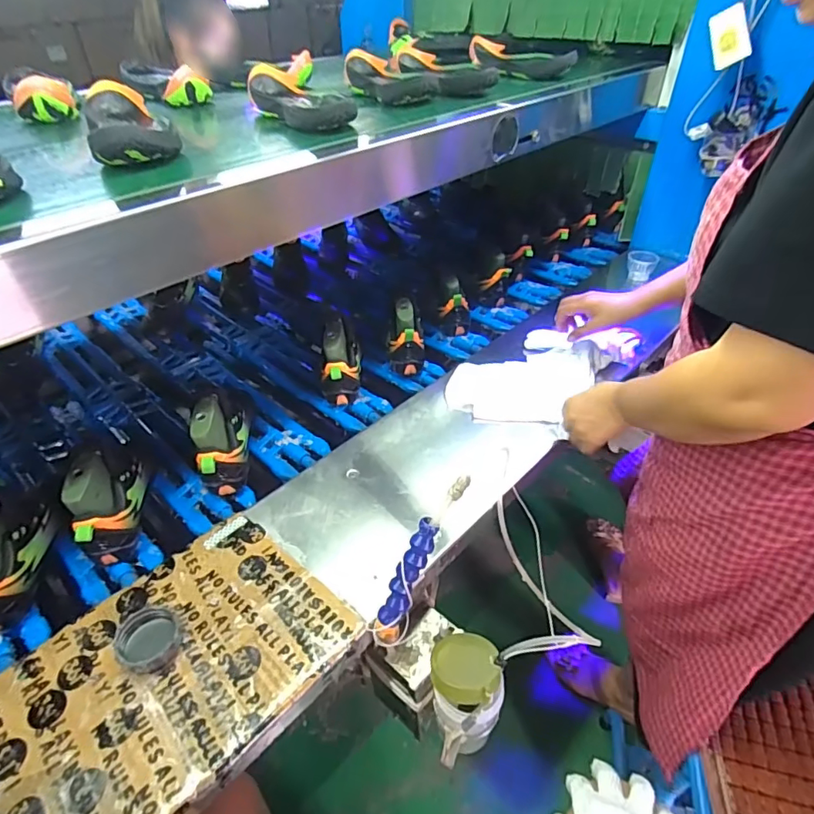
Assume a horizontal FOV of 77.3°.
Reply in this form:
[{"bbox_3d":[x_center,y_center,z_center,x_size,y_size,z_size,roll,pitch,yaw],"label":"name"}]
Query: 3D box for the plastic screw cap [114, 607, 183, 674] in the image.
[{"bbox_3d":[-0.273,0.246,0.539,0.067,0.021,0.058,15,43,18],"label":"plastic screw cap"}]

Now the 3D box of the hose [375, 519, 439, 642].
[{"bbox_3d":[-0.002,0.182,0.523,0.023,0.160,0.021,33,24,33],"label":"hose"}]

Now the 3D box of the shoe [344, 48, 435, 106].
[{"bbox_3d":[-0.040,-0.552,0.855,0.076,0.049,0.198,-18,44,-20],"label":"shoe"}]

